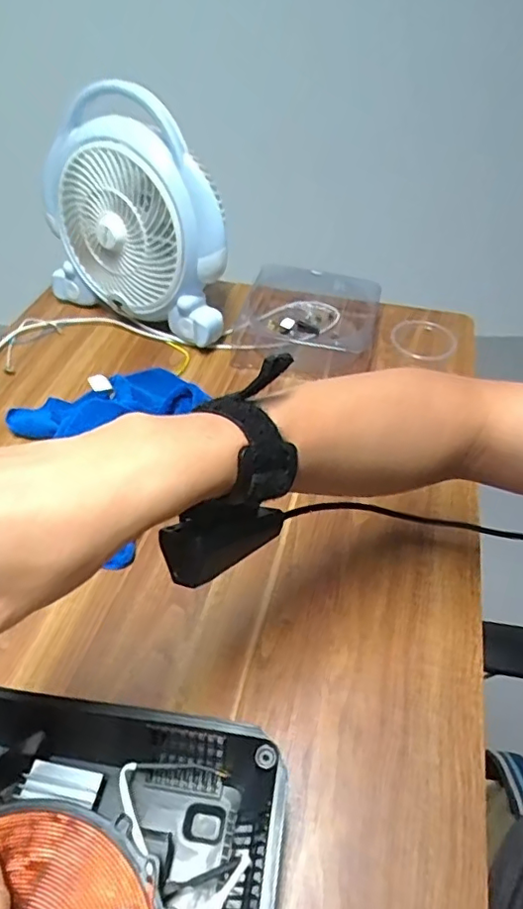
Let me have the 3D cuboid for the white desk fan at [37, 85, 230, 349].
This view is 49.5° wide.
[{"bbox_3d":[-0.160,-0.271,0.676,0.257,0.244,0.085,29,51,28],"label":"white desk fan"}]

